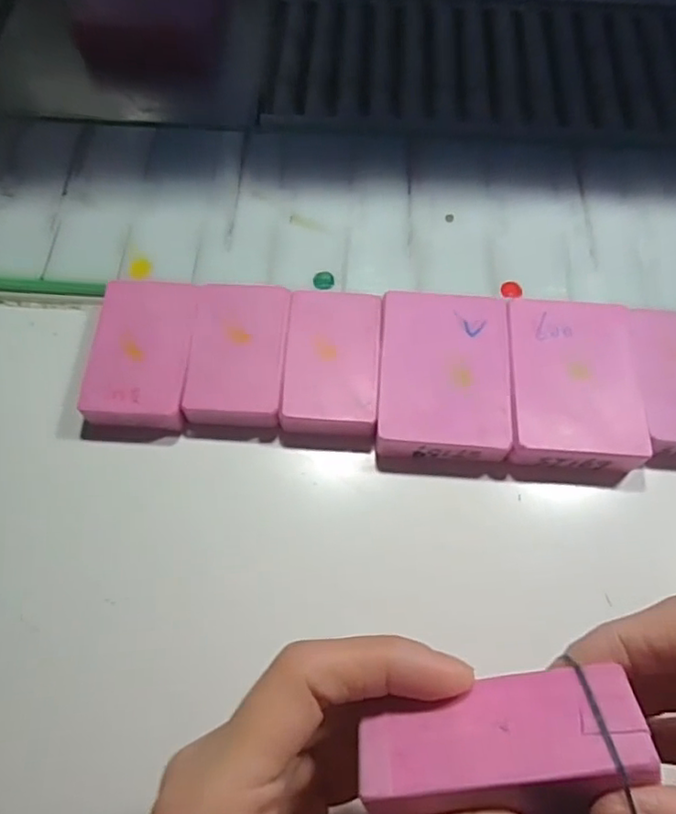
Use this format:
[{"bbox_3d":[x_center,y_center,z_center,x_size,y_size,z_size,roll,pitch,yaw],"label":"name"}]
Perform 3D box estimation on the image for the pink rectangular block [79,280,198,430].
[{"bbox_3d":[-0.090,-0.026,0.275,0.044,0.012,0.071,2,64,1],"label":"pink rectangular block"}]

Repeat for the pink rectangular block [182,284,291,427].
[{"bbox_3d":[-0.046,-0.025,0.276,0.043,0.011,0.069,2,64,1],"label":"pink rectangular block"}]

